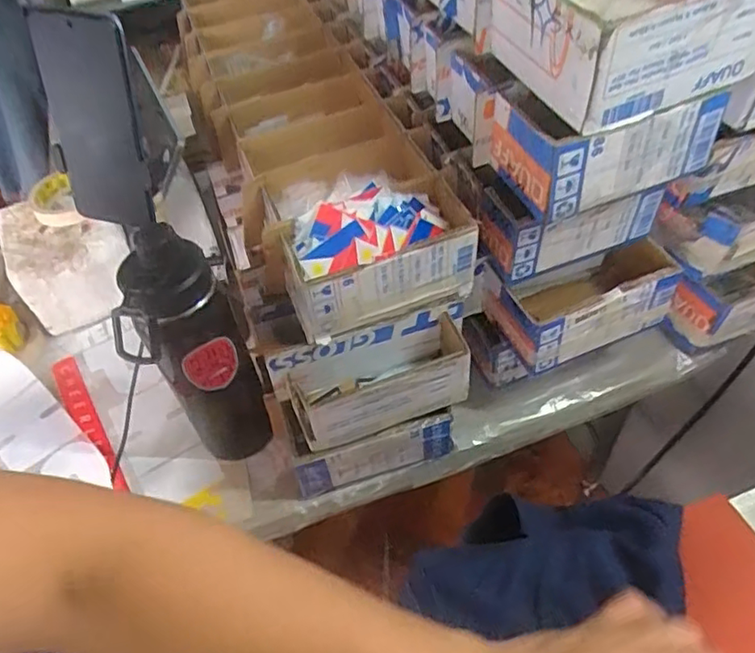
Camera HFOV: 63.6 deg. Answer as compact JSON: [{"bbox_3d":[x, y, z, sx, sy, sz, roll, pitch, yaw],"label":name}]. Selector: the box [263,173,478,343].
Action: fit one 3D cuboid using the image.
[{"bbox_3d":[-0.005,-0.069,0.519,0.150,0.090,0.100,-16,51,-8],"label":"box"}]

